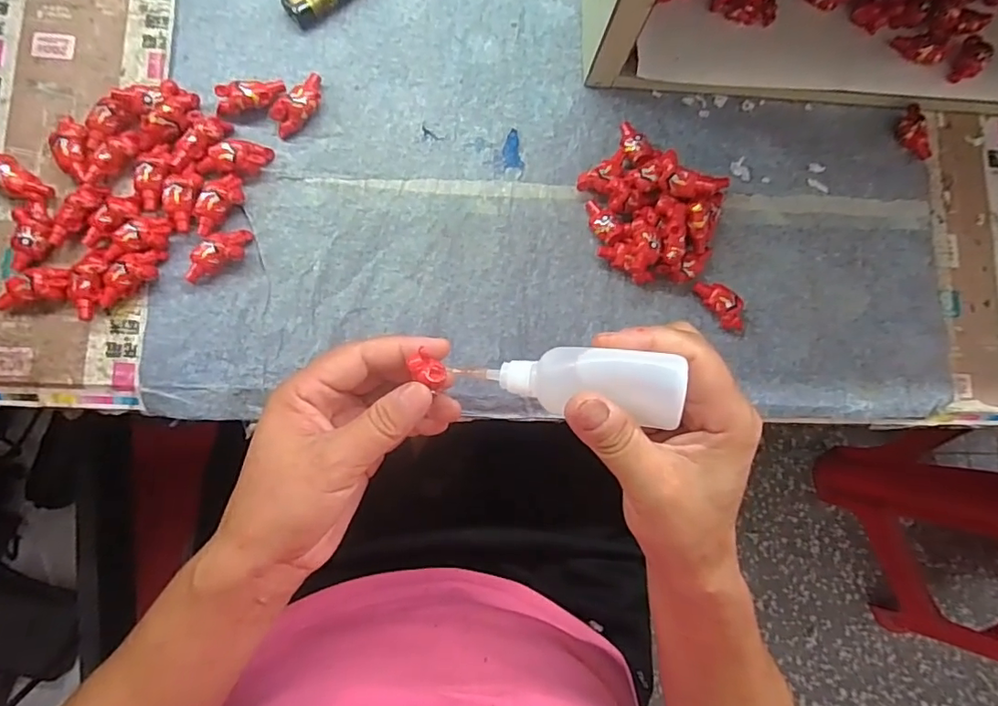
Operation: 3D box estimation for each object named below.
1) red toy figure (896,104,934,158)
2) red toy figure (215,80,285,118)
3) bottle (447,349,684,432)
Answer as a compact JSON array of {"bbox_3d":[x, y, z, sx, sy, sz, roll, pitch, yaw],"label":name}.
[{"bbox_3d":[0.283,-0.150,0.368,0.016,0.013,0.037,-11,89,-4],"label":"red toy figure"},{"bbox_3d":[-0.149,-0.154,0.323,0.039,0.016,0.017,-9,84,-7],"label":"red toy figure"},{"bbox_3d":[0.030,0.013,0.241,0.098,0.025,0.029,4,88,21],"label":"bottle"}]

